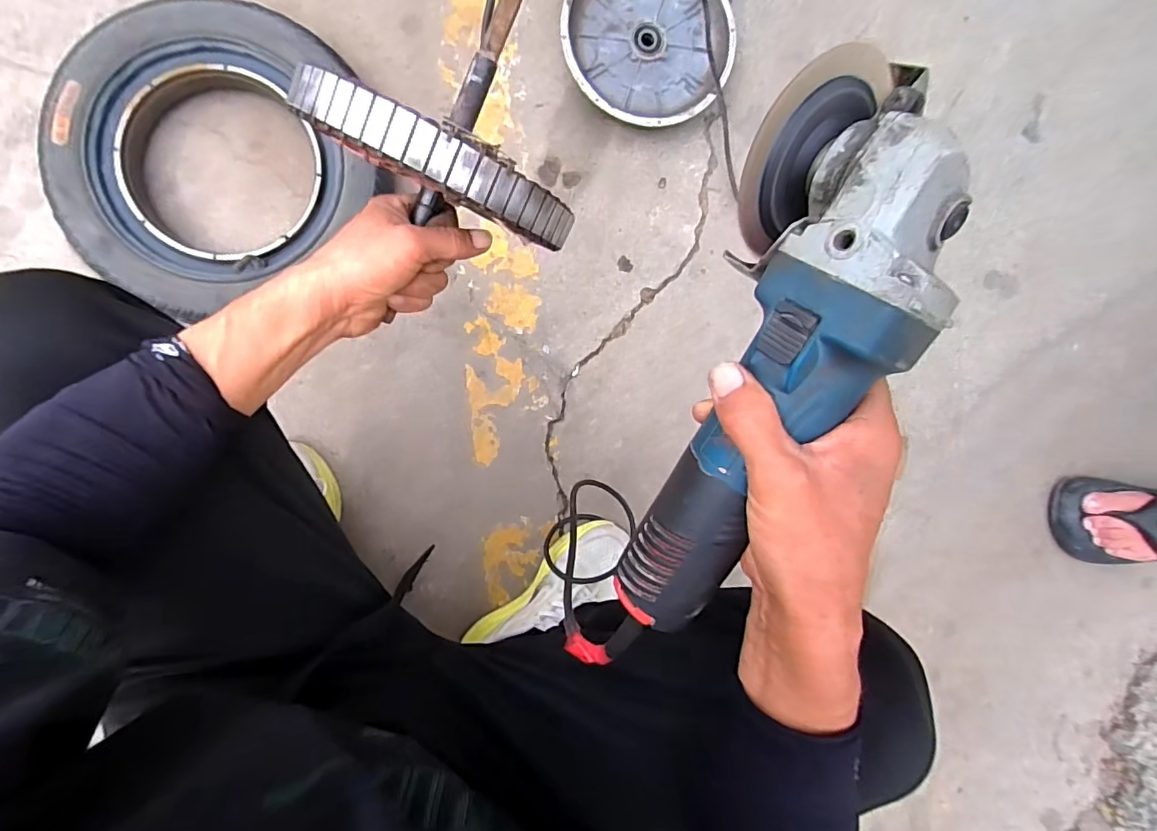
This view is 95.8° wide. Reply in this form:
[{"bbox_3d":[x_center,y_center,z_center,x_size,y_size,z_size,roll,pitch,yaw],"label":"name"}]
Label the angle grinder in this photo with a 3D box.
[{"bbox_3d":[0.093,-0.013,0.247,0.082,0.072,0.292,17,109,-6],"label":"angle grinder"}]

